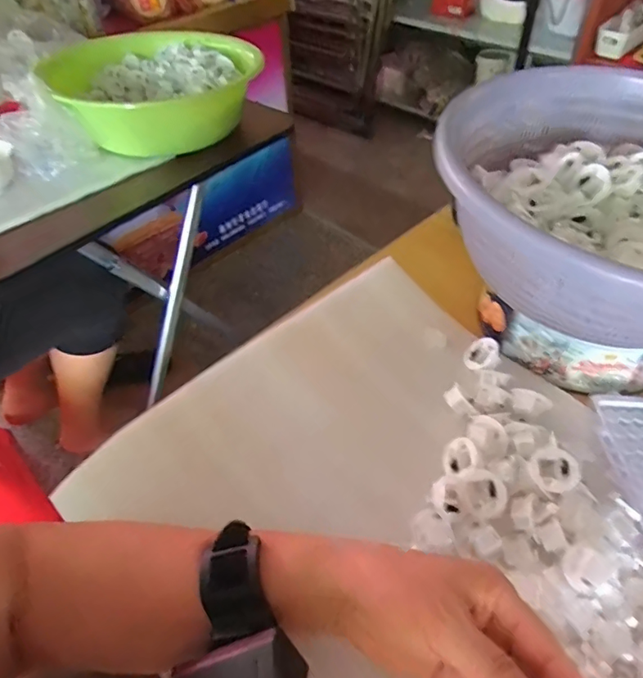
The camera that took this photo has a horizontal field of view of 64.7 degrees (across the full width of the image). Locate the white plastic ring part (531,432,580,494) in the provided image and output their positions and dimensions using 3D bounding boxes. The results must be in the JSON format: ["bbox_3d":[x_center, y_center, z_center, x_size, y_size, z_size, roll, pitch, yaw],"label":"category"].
[{"bbox_3d":[0.165,0.089,0.362,0.031,0.009,0.040,-16,49,-12],"label":"white plastic ring part"}]

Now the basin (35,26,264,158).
[{"bbox_3d":[-0.275,-0.413,0.841,0.301,0.126,0.300,-2,47,2],"label":"basin"}]

